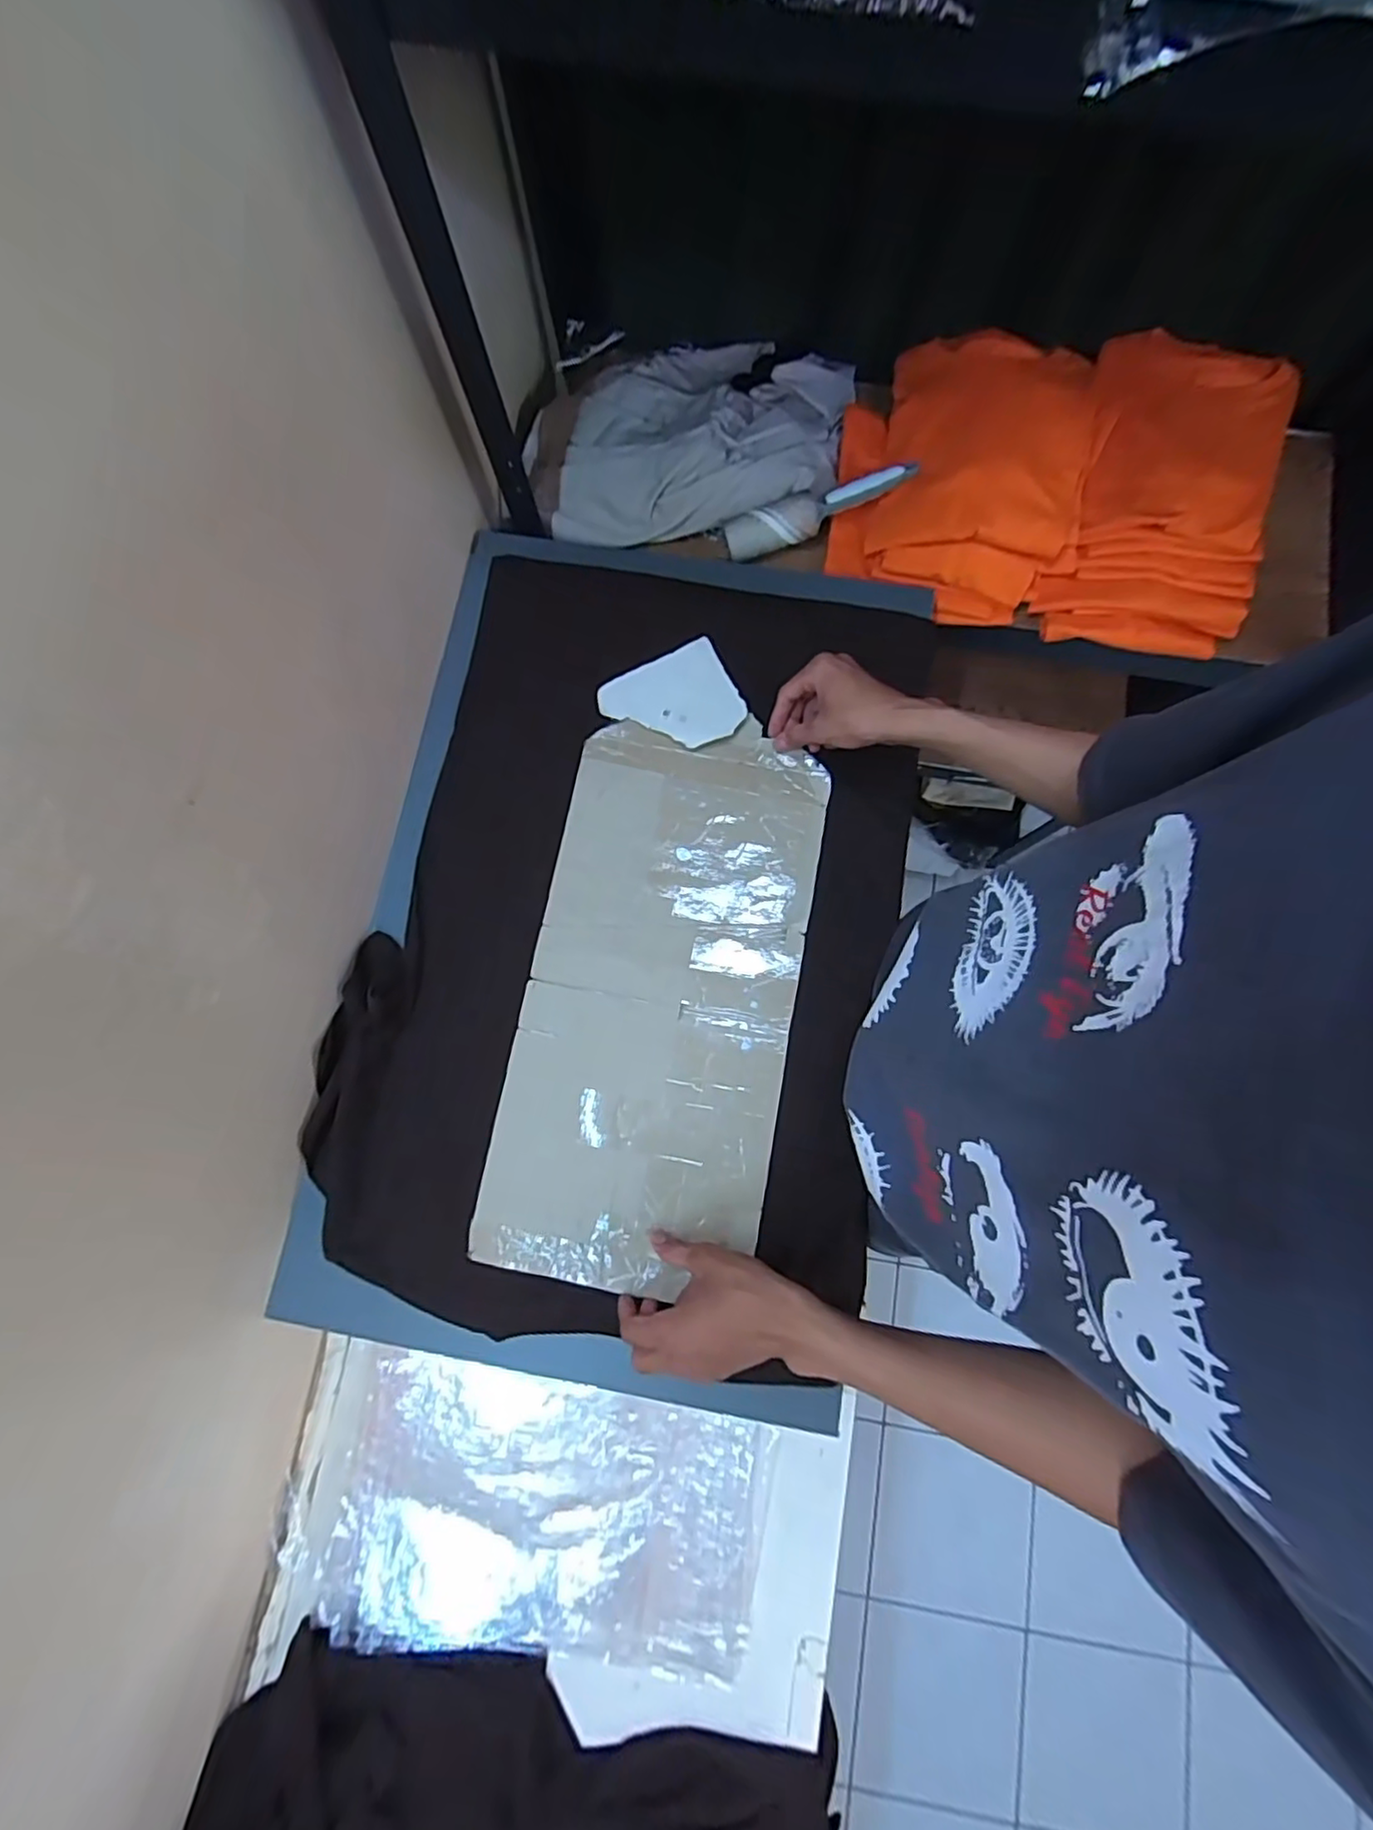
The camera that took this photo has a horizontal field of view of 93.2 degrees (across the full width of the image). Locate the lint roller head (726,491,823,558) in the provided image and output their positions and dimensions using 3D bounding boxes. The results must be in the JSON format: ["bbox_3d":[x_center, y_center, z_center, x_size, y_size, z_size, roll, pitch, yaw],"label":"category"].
[{"bbox_3d":[0.096,-0.432,0.723,0.103,0.035,0.040,-21,79,-3],"label":"lint roller head"}]

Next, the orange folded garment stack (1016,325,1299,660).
[{"bbox_3d":[0.514,-0.460,0.705,0.210,0.094,0.315,10,79,3],"label":"orange folded garment stack"}]

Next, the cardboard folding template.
[{"bbox_3d":[-0.023,0.072,0.620,0.251,0.011,0.517,11,79,3],"label":"cardboard folding template"}]

